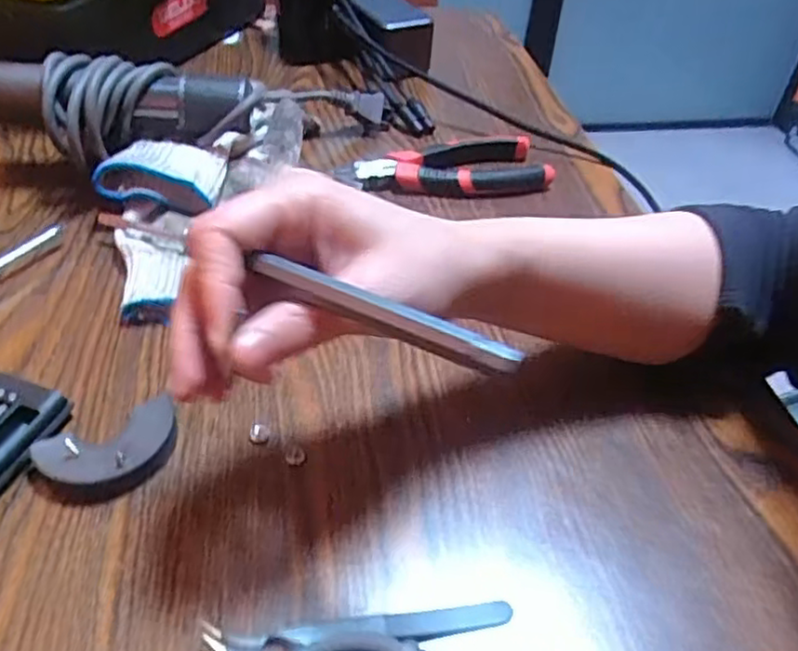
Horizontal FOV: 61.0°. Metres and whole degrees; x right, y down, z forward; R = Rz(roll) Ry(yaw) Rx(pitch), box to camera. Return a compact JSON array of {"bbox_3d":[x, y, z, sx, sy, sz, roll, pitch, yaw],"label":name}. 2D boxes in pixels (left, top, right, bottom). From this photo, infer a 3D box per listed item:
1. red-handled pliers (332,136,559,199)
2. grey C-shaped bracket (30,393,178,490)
[{"bbox_3d":[0.033,-0.115,0.510,0.154,0.023,0.062,-6,45,-14],"label":"red-handled pliers"},{"bbox_3d":[-0.127,0.057,0.303,0.059,0.017,0.034,-19,49,-25],"label":"grey C-shaped bracket"}]

